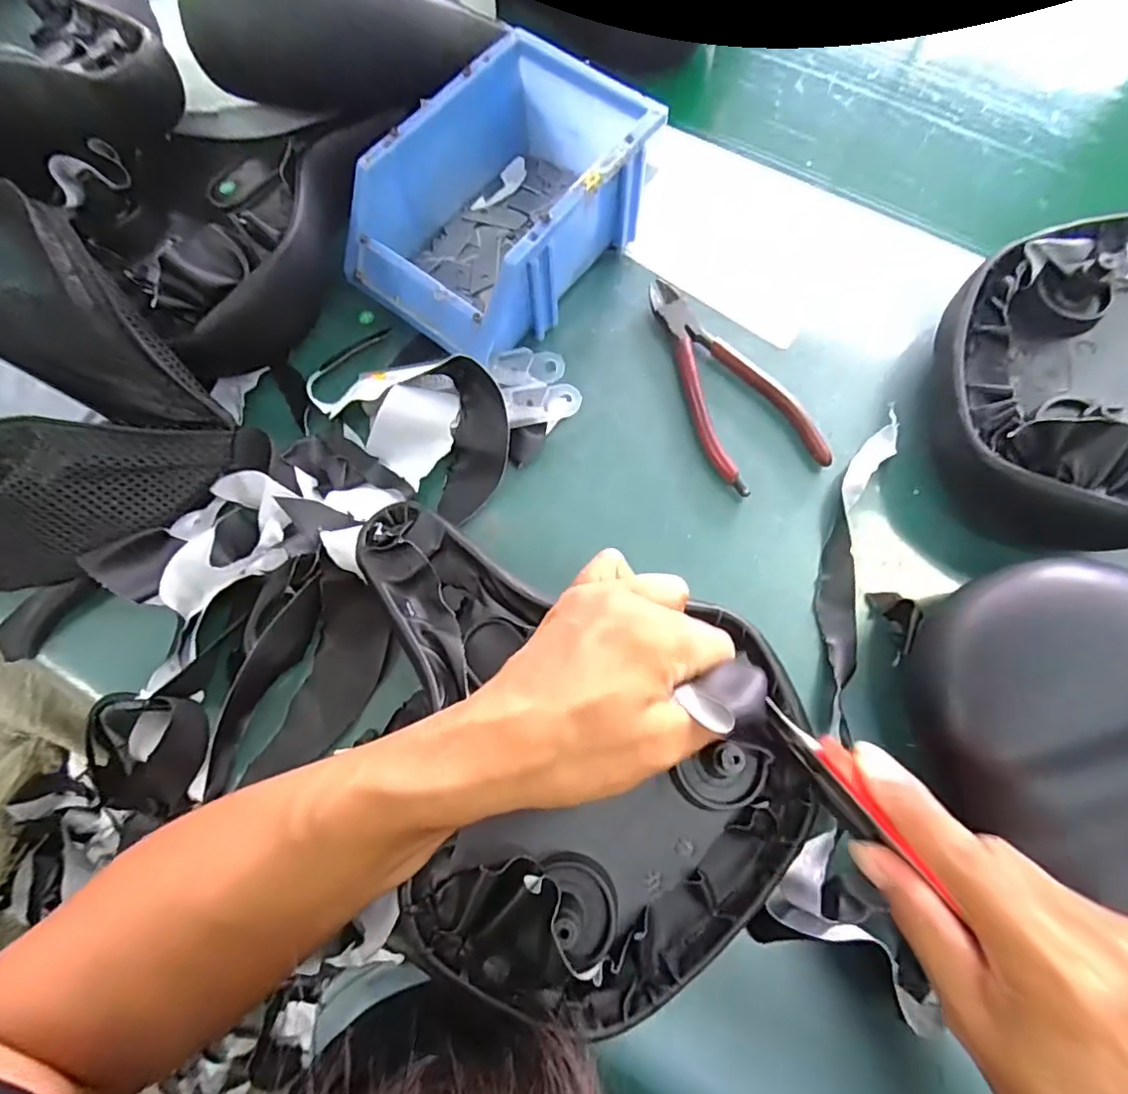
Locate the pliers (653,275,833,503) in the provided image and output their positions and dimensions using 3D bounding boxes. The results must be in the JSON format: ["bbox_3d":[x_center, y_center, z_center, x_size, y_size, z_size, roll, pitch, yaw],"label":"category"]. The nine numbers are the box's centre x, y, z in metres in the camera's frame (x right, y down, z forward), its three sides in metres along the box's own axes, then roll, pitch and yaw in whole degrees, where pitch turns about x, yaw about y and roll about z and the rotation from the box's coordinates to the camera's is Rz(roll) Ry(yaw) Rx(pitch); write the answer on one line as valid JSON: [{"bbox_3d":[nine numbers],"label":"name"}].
[{"bbox_3d":[0.098,-0.107,0.362,0.065,0.010,0.155,-24,73,-6],"label":"pliers"}]

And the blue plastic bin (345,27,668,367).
[{"bbox_3d":[-0.038,-0.207,0.356,0.118,0.073,0.174,37,78,12],"label":"blue plastic bin"}]

